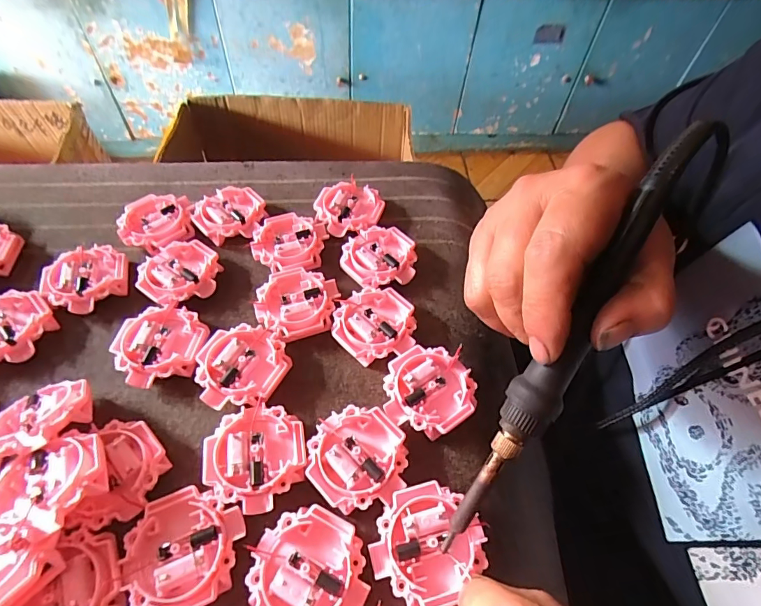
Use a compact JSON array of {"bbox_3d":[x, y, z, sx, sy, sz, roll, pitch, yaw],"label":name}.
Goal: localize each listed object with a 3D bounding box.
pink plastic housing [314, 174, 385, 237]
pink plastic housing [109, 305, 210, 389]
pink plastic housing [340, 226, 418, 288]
[{"bbox_3d":[-0.025,-0.074,0.346,0.050,0.015,0.052,-21,59,-16],"label":"pink plastic housing"},{"bbox_3d":[-0.137,0.026,0.271,0.052,0.012,0.052,1,55,-1],"label":"pink plastic housing"},{"bbox_3d":[-0.001,-0.033,0.316,0.051,0.016,0.050,2,55,-1],"label":"pink plastic housing"}]

